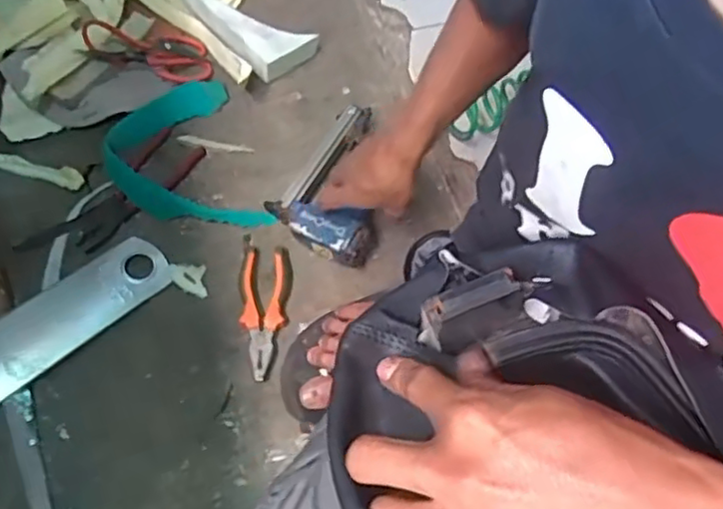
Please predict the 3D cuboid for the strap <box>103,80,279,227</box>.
[{"bbox_3d":[-0.232,-0.124,0.816,0.169,0.037,0.234,-16,64,-12],"label":"strap"}]

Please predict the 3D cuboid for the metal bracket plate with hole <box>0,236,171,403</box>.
[{"bbox_3d":[-0.352,0.085,0.697,0.305,0.010,0.080,-39,84,-27],"label":"metal bracket plate with hole"}]

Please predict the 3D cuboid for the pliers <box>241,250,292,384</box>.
[{"bbox_3d":[-0.110,0.064,0.729,0.054,0.030,0.156,0,62,-4],"label":"pliers"}]

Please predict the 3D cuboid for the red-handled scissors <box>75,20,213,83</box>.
[{"bbox_3d":[-0.292,-0.280,0.877,0.165,0.024,0.088,3,60,-25],"label":"red-handled scissors"}]

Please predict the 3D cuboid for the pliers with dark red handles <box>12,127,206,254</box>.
[{"bbox_3d":[-0.301,-0.068,0.794,0.069,0.020,0.240,35,65,14],"label":"pliers with dark red handles"}]

